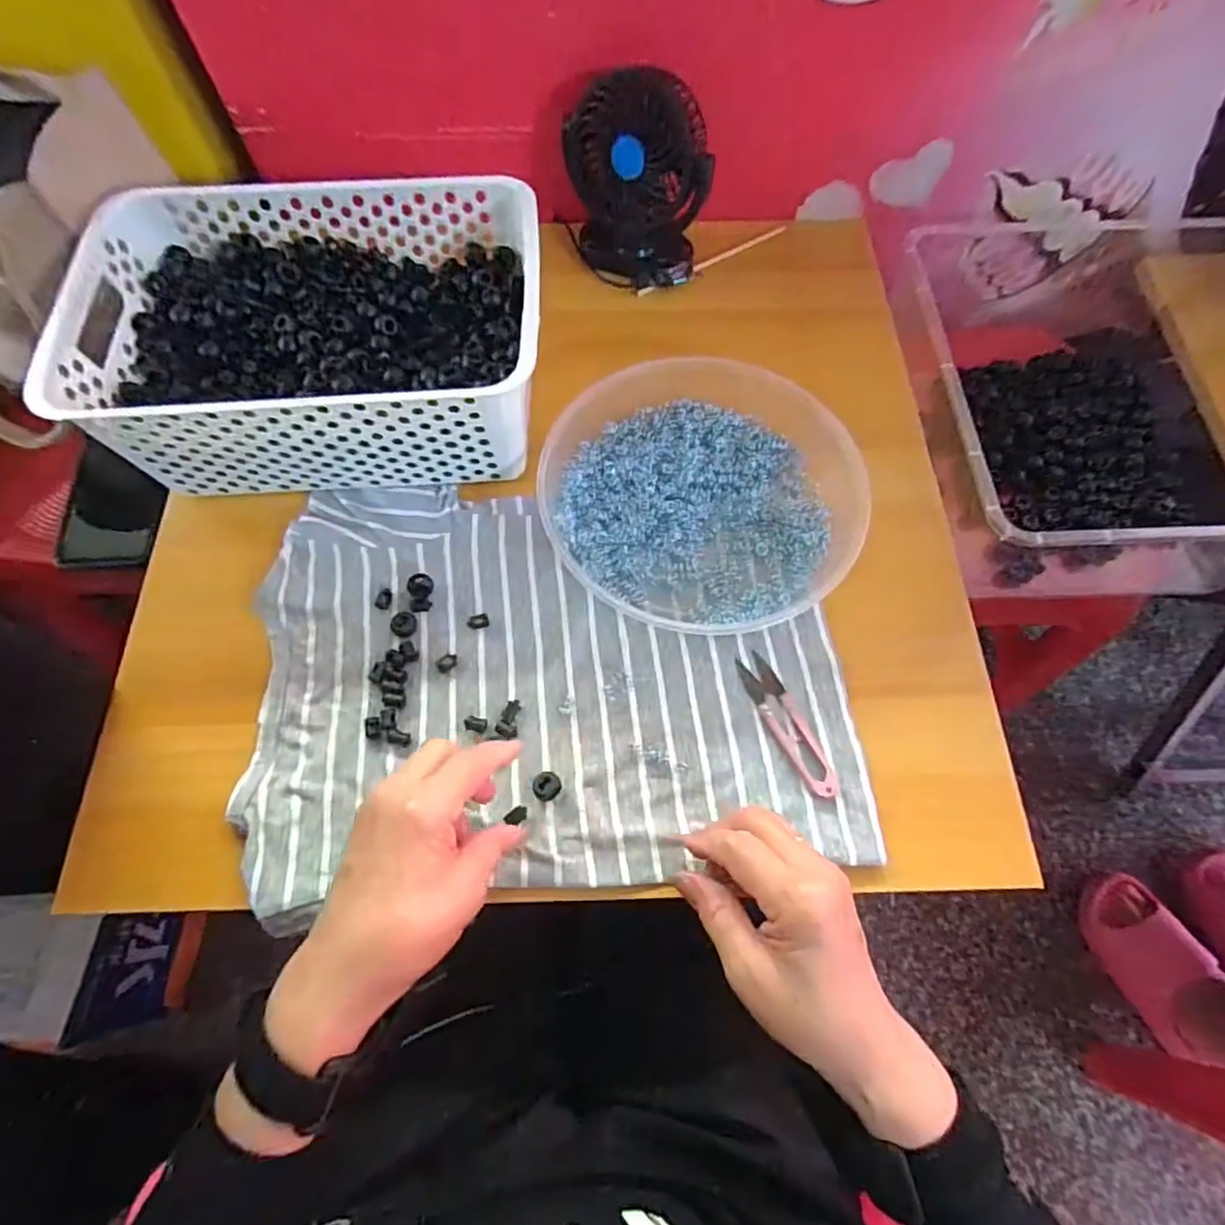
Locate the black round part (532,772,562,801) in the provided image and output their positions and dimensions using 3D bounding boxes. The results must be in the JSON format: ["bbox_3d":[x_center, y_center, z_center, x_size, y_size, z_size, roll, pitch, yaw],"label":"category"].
[{"bbox_3d":[-0.041,0.109,0.395,0.017,0.007,0.017,0,67,0],"label":"black round part"}]

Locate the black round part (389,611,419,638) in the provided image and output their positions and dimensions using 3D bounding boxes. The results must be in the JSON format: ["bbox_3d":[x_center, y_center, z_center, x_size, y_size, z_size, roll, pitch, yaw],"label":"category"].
[{"bbox_3d":[-0.144,0.008,0.435,0.017,0.006,0.018,0,67,0],"label":"black round part"}]

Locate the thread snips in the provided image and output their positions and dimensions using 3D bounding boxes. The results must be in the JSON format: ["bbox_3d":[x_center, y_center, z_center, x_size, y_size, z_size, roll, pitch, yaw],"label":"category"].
[{"bbox_3d":[0.115,0.071,0.411,0.023,0.009,0.101,-25,69,-10],"label":"thread snips"}]

